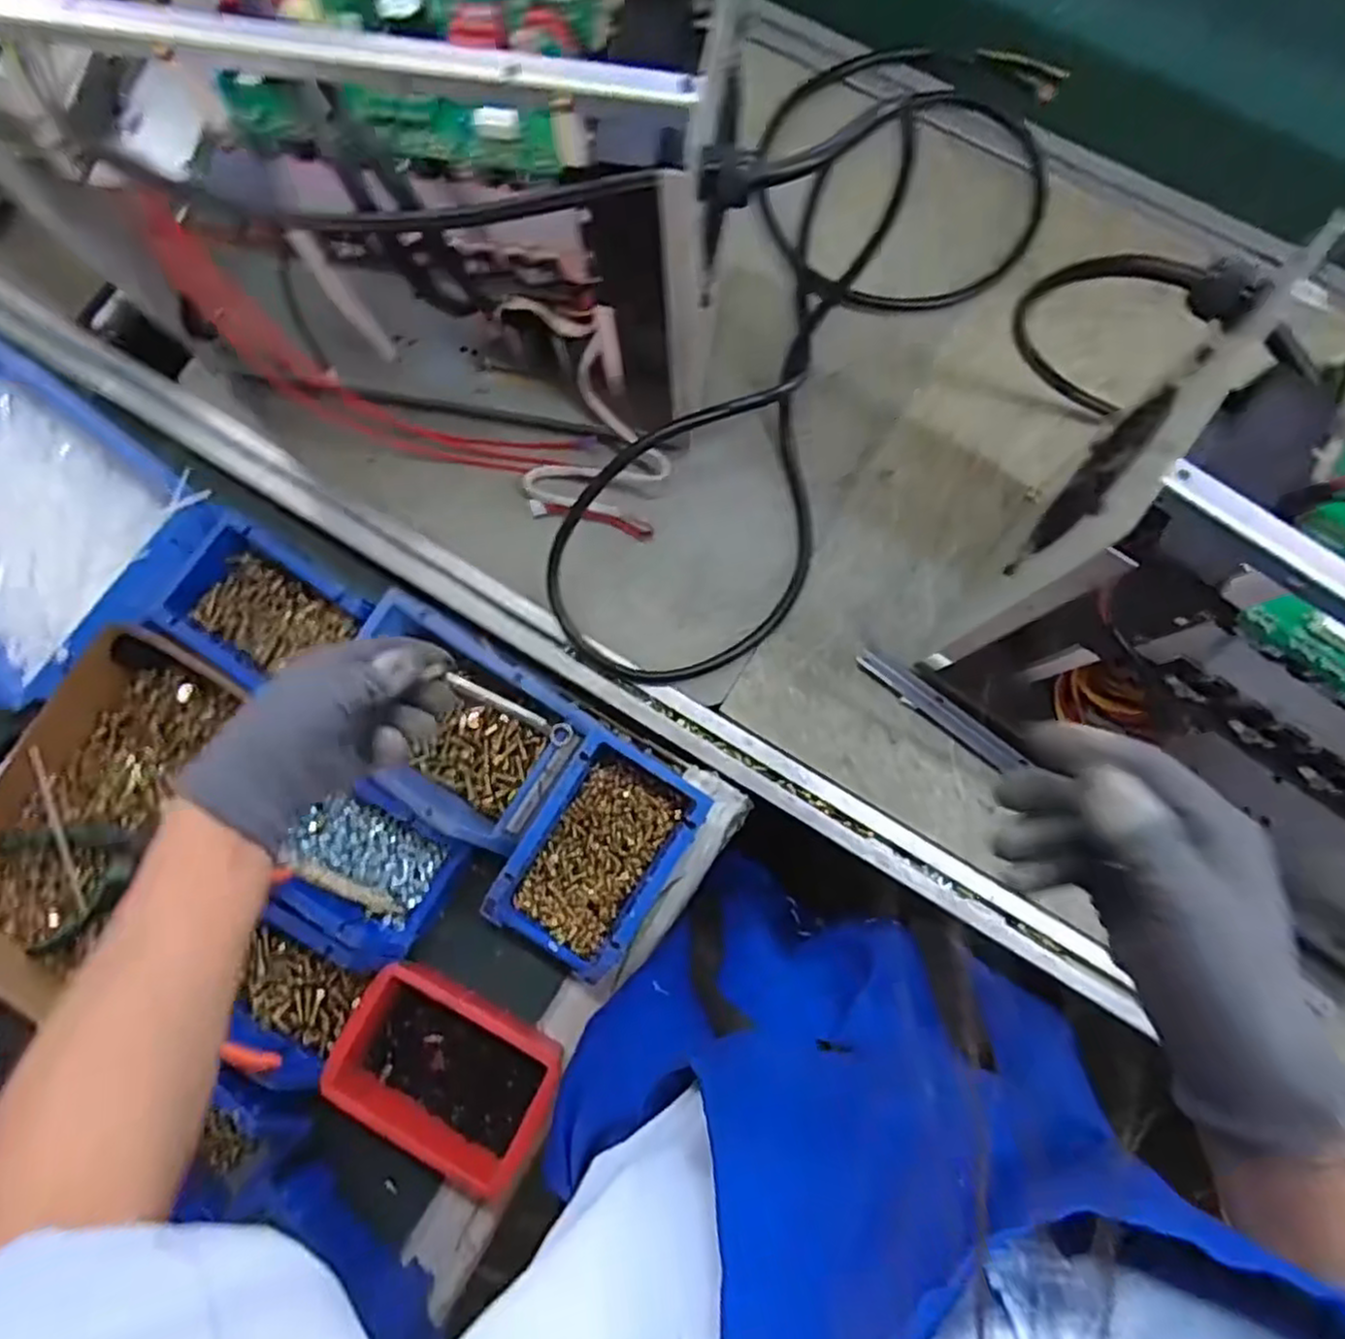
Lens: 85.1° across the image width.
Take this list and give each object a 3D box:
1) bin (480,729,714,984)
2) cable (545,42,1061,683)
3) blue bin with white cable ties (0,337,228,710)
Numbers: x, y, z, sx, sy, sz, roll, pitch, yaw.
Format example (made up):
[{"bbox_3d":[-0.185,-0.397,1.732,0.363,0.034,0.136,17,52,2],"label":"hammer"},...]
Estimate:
[{"bbox_3d":[-0.052,0.139,0.548,0.102,0.087,0.157,31,83,7],"label":"bin"},{"bbox_3d":[0.125,-0.314,0.645,0.266,0.081,0.710,29,80,6],"label":"cable"},{"bbox_3d":[-0.531,-0.121,0.603,0.306,0.079,0.208,34,83,7],"label":"blue bin with white cable ties"}]

